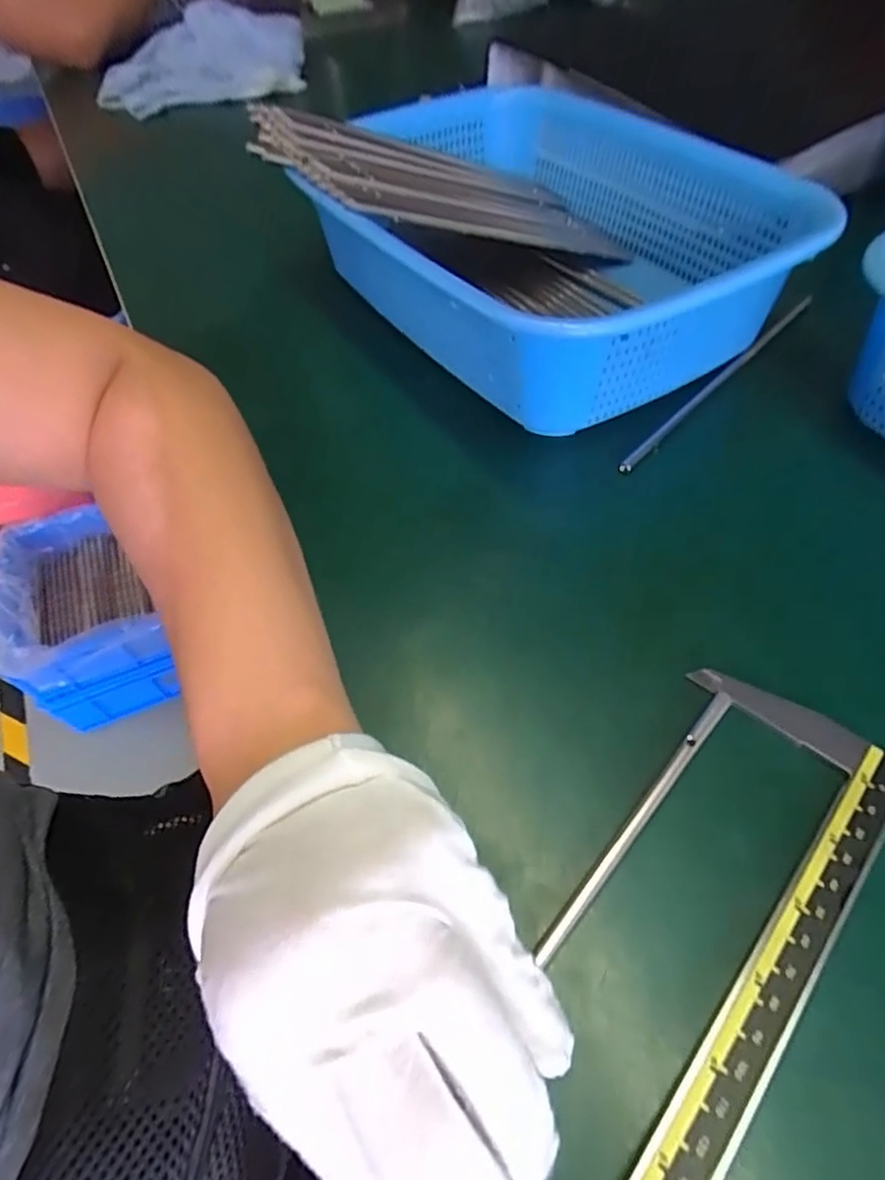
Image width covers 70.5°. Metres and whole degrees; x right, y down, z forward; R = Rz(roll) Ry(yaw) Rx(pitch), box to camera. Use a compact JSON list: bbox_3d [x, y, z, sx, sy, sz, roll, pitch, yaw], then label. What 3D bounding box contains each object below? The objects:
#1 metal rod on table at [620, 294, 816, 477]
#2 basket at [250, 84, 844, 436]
[{"bbox_3d":[0.155,-0.119,0.344,0.006,0.008,0.198,36,64,26],"label":"metal rod on table"},{"bbox_3d":[0.052,-0.204,0.356,0.209,0.086,0.274,-36,59,-20],"label":"basket"}]

